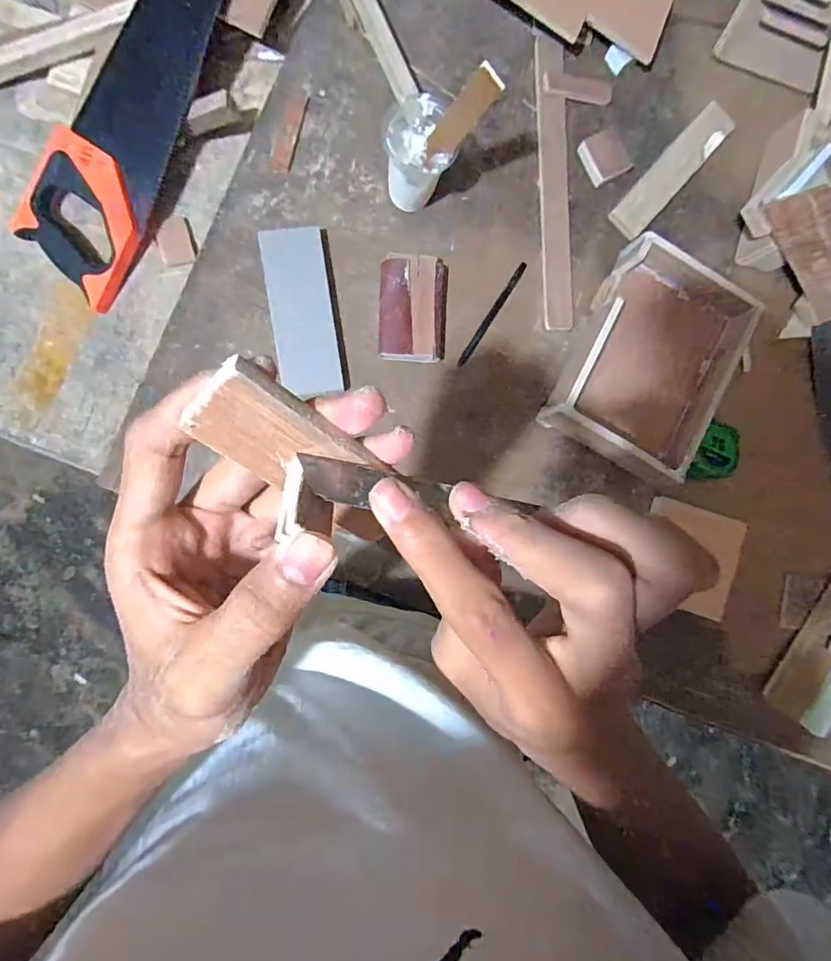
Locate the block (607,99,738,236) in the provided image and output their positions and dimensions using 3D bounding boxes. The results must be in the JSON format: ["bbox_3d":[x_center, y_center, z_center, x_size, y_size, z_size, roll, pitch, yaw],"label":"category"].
[{"bbox_3d":[0.297,-0.358,0.588,0.041,0.007,0.190,43,87,-4],"label":"block"}]

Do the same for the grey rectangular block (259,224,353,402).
[{"bbox_3d":[-0.114,-0.173,0.526,0.070,0.022,0.163,-8,91,-8],"label":"grey rectangular block"}]

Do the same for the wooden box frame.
[{"bbox_3d":[0.242,-0.122,0.518,0.144,0.057,0.207,27,86,-7],"label":"wooden box frame"}]

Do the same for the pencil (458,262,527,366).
[{"bbox_3d":[0.086,-0.185,0.567,0.008,0.008,0.137,33,87,-4],"label":"pencil"}]

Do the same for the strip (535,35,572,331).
[{"bbox_3d":[0.156,-0.329,0.567,0.035,0.005,0.317,-2,90,-5],"label":"strip"}]

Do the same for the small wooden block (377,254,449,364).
[{"bbox_3d":[-0.001,-0.182,0.546,0.072,0.028,0.108,3,89,-8],"label":"small wooden block"}]

